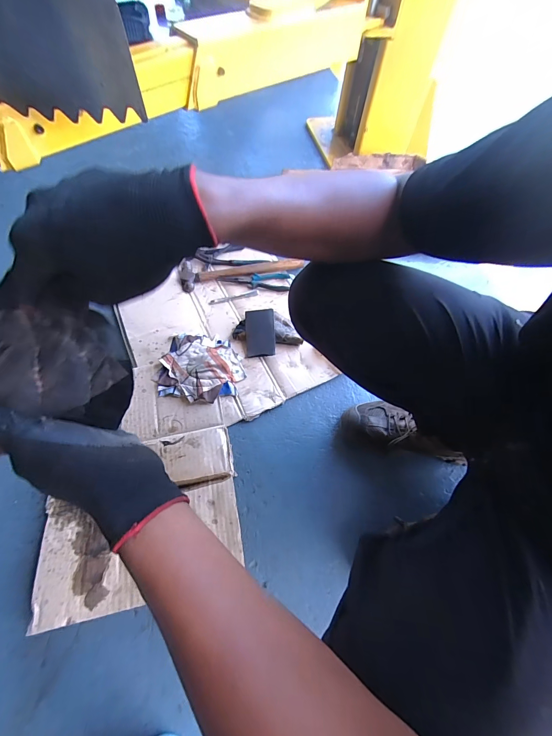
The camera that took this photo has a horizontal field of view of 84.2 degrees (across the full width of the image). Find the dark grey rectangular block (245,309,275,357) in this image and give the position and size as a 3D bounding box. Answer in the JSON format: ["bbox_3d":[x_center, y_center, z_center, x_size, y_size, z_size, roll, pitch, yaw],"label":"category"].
[{"bbox_3d":[-0.038,-0.083,0.731,0.069,0.018,0.121,-1,61,-4],"label":"dark grey rectangular block"}]

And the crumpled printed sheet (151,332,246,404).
[{"bbox_3d":[-0.163,-0.006,0.682,0.177,0.030,0.169,11,61,3],"label":"crumpled printed sheet"}]

